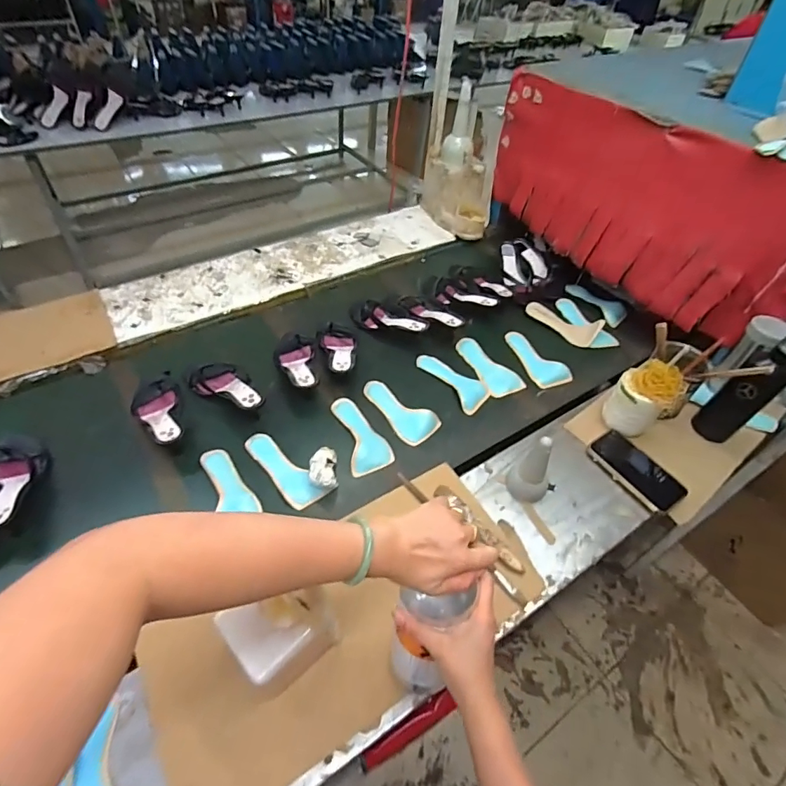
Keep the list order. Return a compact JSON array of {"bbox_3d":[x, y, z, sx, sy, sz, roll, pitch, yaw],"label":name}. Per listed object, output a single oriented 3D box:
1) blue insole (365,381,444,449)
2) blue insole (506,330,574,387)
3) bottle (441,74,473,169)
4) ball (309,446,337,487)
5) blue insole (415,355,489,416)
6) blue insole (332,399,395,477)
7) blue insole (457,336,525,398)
[{"bbox_3d":[0.006,0.034,0.923,0.179,0.007,0.086,35,55,24],"label":"blue insole"},{"bbox_3d":[0.322,-0.085,1.027,0.078,0.018,0.172,-16,51,-18],"label":"blue insole"},{"bbox_3d":[0.186,-0.739,1.257,0.090,0.182,0.096,10,48,4],"label":"bottle"},{"bbox_3d":[-0.120,0.132,0.780,0.048,0.041,0.074,0,48,-4],"label":"ball"},{"bbox_3d":[0.121,-0.029,0.965,0.084,0.006,0.174,-35,60,-30],"label":"blue insole"},{"bbox_3d":[-0.059,0.072,0.864,0.079,0.007,0.175,-12,51,-15],"label":"blue insole"},{"bbox_3d":[0.213,-0.066,1.030,0.086,0.010,0.187,-17,52,-19],"label":"blue insole"}]

